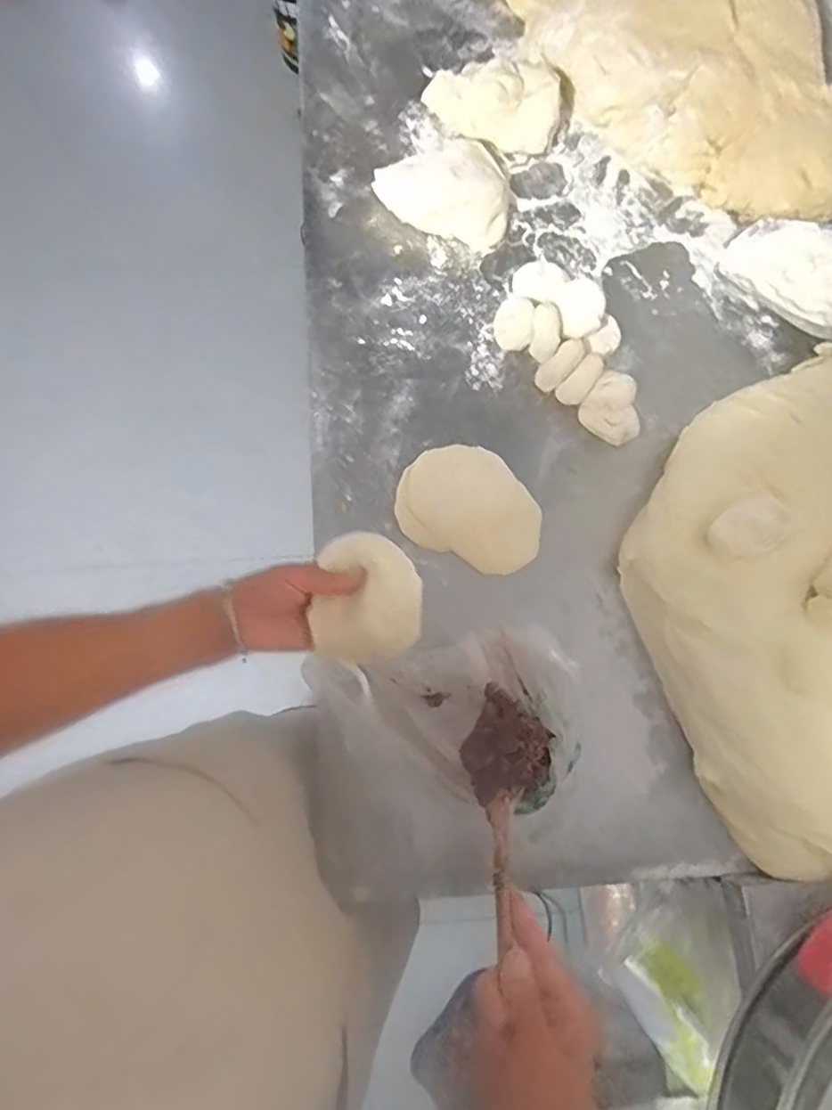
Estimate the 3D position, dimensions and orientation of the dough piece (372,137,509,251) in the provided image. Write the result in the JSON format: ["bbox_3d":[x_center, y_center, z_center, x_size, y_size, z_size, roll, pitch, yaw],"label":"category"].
[{"bbox_3d":[0.031,-0.452,0.748,0.176,0.058,0.109,14,76,2],"label":"dough piece"}]

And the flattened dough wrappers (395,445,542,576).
[{"bbox_3d":[0.063,-0.056,0.691,0.163,0.014,0.127,23,76,4],"label":"flattened dough wrappers"}]

